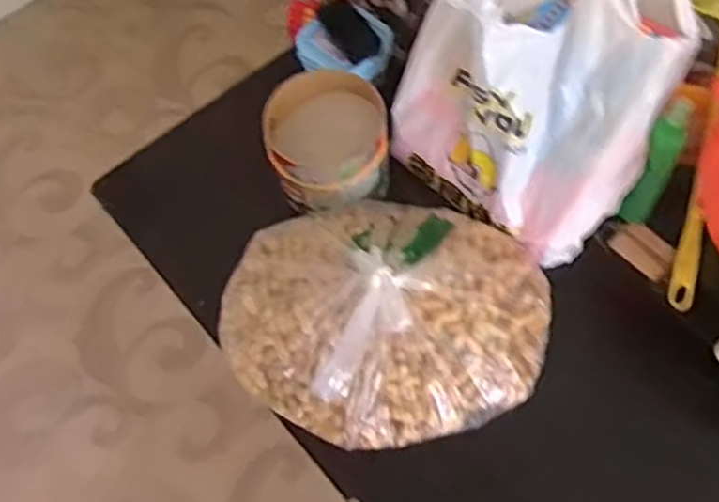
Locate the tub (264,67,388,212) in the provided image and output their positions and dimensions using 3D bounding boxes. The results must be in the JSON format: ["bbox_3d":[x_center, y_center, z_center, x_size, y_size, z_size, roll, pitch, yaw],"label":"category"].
[{"bbox_3d":[-0.041,-0.142,0.884,0.142,0.113,0.178,-10,62,-1],"label":"tub"}]

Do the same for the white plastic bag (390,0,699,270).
[{"bbox_3d":[0.186,-0.185,0.778,0.283,0.317,0.180,38,71,21],"label":"white plastic bag"}]

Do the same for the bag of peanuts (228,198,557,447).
[{"bbox_3d":[0.025,0.060,0.780,0.353,0.113,0.288,19,65,13],"label":"bag of peanuts"}]

